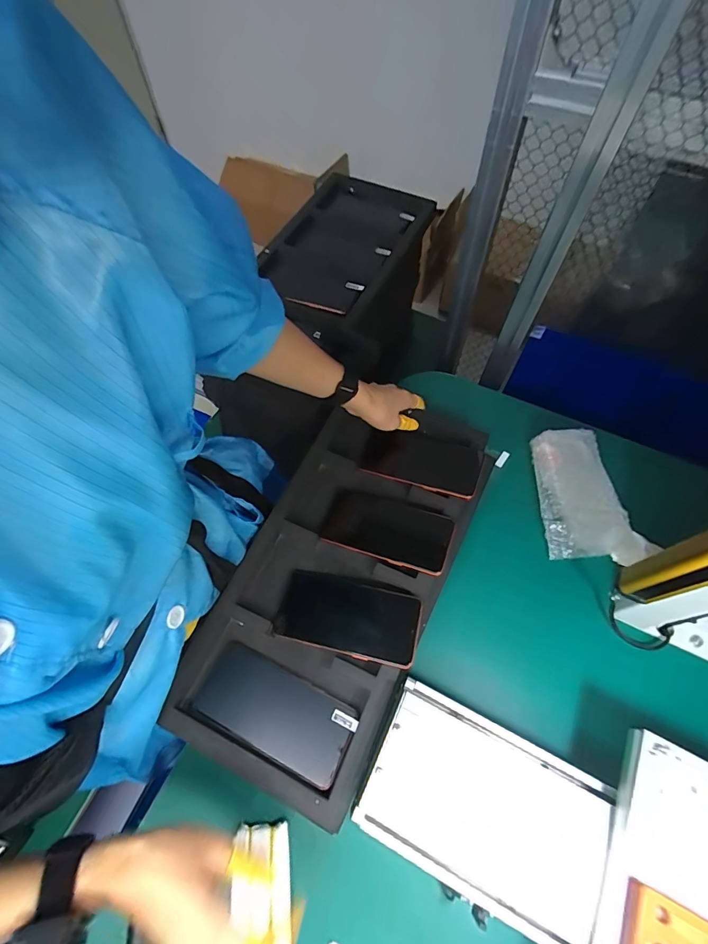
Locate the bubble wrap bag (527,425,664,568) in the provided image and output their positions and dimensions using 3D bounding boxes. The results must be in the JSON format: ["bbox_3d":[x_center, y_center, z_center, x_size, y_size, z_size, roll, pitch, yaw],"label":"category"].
[{"bbox_3d":[0.325,0.030,0.591,0.128,0.038,0.186,3,66,2],"label":"bubble wrap bag"}]

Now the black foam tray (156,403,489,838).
[{"bbox_3d":[-0.010,0.107,0.514,0.229,0.051,0.468,26,66,12],"label":"black foam tray"}]

